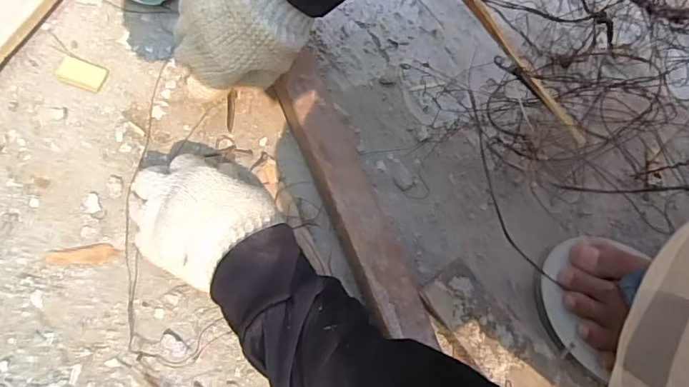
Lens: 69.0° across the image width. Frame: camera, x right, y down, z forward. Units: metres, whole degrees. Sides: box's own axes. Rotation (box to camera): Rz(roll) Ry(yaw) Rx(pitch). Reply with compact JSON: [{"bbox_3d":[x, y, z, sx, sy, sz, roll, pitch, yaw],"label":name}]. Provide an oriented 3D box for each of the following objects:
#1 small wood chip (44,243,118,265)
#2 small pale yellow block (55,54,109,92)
[{"bbox_3d":[-0.219,0.052,0.416,0.056,0.004,0.017,-9,80,-4],"label":"small wood chip"},{"bbox_3d":[-0.237,-0.108,0.449,0.045,0.004,0.025,19,79,2],"label":"small pale yellow block"}]

